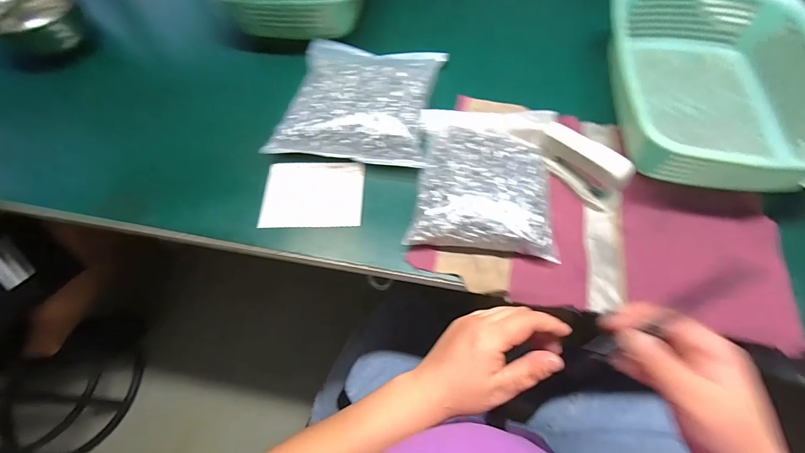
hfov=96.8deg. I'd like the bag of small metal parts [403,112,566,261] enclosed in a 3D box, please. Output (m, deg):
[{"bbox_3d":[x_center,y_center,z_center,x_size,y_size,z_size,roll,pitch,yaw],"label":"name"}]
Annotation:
[{"bbox_3d":[0.089,-0.058,0.395,0.142,0.040,0.175,6,63,5],"label":"bag of small metal parts"}]

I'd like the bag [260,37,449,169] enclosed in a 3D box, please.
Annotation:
[{"bbox_3d":[-0.052,-0.174,0.454,0.185,0.036,0.206,7,63,6],"label":"bag"}]

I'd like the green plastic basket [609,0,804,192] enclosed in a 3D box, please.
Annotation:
[{"bbox_3d":[0.362,-0.174,0.425,0.221,0.079,0.312,7,63,6],"label":"green plastic basket"}]

